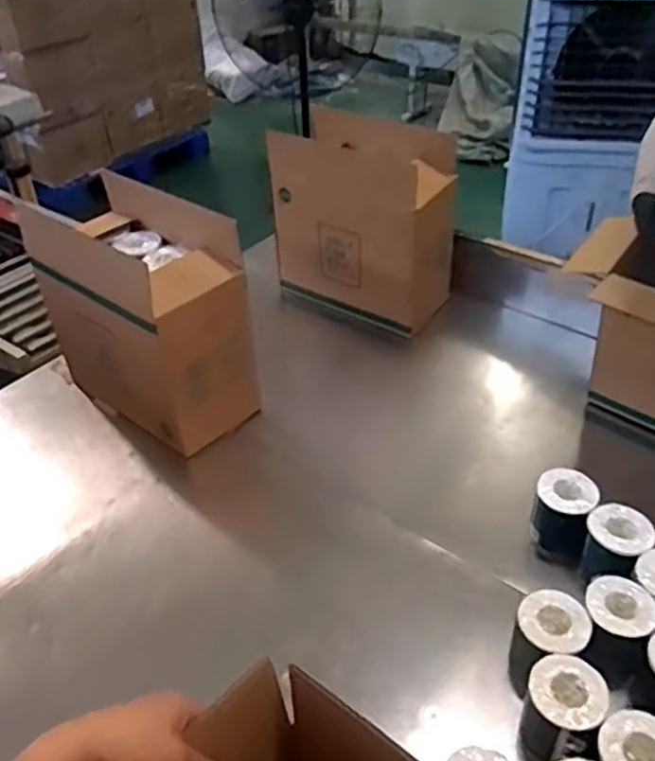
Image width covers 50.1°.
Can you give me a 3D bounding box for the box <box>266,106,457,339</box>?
[{"bbox_3d":[0.066,-0.363,1.603,0.441,0.395,0.184,20,45,25],"label":"box"}]

